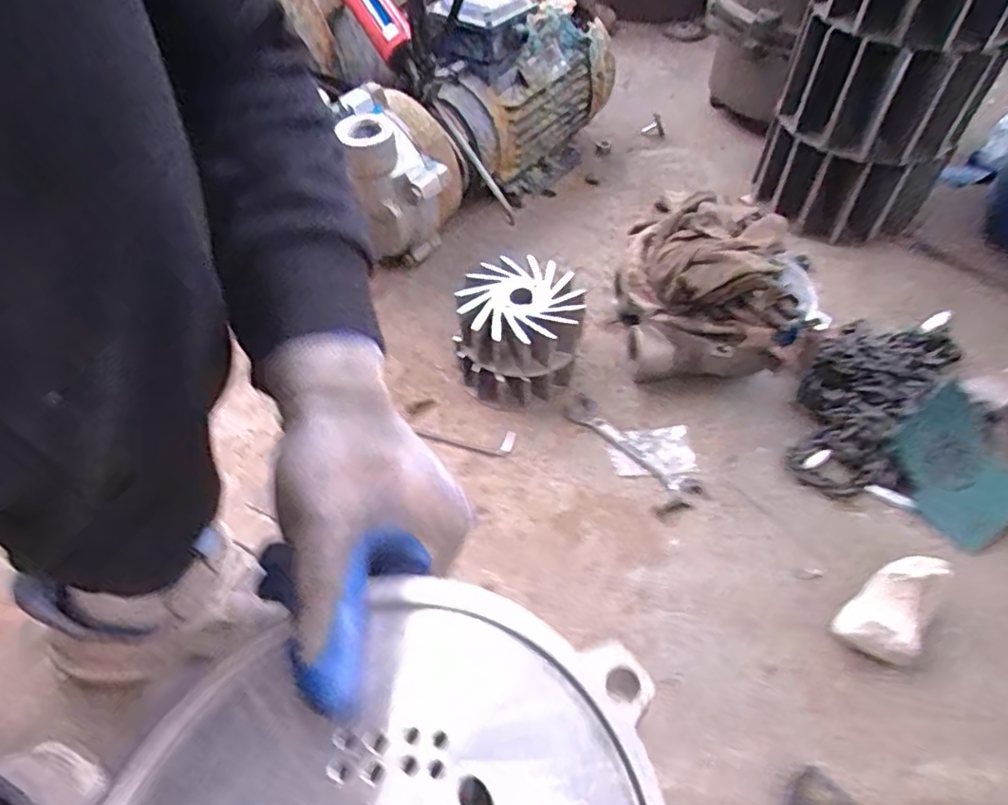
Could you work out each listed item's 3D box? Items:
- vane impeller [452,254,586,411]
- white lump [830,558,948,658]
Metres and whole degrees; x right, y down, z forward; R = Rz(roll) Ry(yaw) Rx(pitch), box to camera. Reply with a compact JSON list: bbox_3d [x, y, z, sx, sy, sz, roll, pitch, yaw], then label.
[{"bbox_3d":[0.018,-0.079,0.686,0.136,0.110,0.137,9,53,10],"label":"vane impeller"},{"bbox_3d":[0.338,0.177,0.521,0.100,0.042,0.056,-30,56,-19],"label":"white lump"}]

